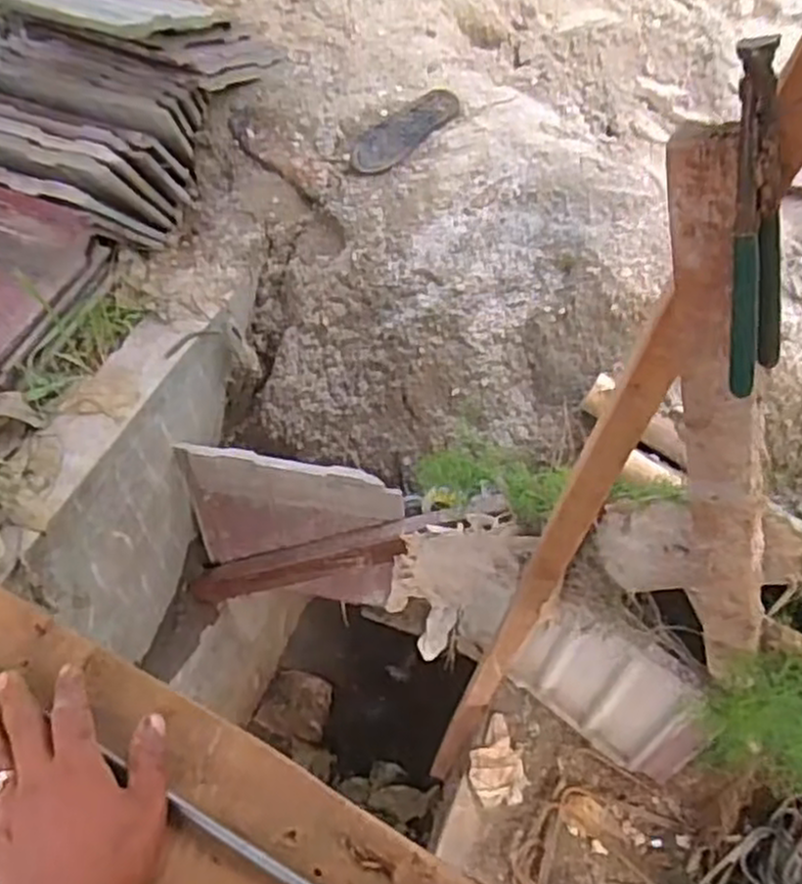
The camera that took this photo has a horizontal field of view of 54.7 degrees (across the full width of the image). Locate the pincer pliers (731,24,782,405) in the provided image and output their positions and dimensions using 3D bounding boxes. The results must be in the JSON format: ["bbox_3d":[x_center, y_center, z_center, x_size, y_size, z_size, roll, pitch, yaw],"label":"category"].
[{"bbox_3d":[0.225,-0.134,0.485,0.048,0.221,0.017,-29,34,-22],"label":"pincer pliers"}]

